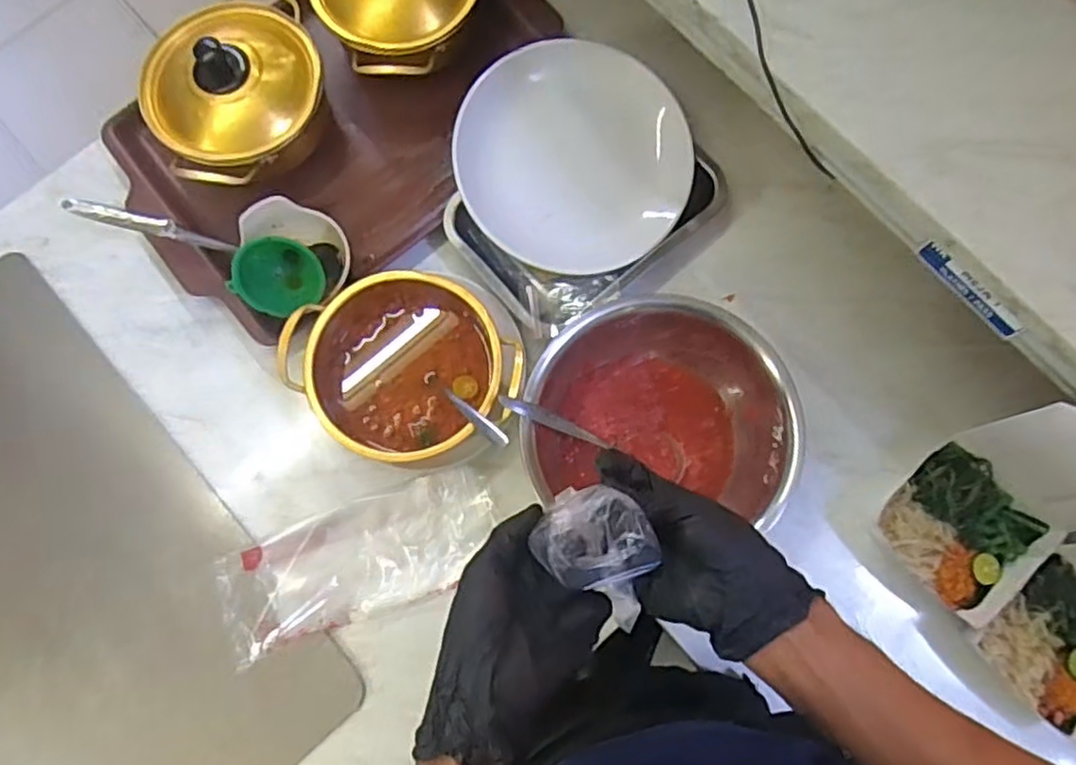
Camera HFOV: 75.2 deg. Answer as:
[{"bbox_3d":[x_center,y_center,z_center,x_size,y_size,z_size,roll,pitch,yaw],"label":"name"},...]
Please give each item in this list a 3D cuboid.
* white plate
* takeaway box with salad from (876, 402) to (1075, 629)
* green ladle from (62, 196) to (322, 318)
[{"bbox_3d":[0.036,-0.224,0.700,0.230,0.016,0.214,0,93,-2],"label":"white plate"},{"bbox_3d":[0.403,0.104,0.586,0.128,0.170,0.172,43,82,9],"label":"takeaway box with salad"},{"bbox_3d":[-0.320,-0.126,0.657,0.238,0.064,0.073,19,78,-14],"label":"green ladle"}]

